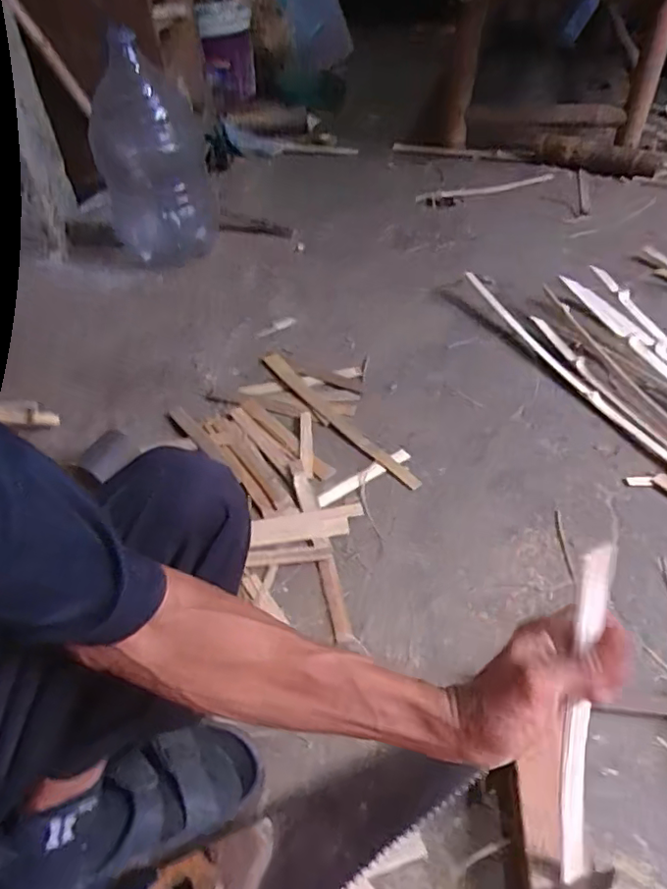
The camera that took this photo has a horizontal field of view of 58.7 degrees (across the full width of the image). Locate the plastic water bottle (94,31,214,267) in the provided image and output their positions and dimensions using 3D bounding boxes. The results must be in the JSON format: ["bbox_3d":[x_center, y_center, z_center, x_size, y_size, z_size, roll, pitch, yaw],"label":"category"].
[{"bbox_3d":[-0.406,-0.665,1.362,0.245,0.415,0.239,-19,46,-16],"label":"plastic water bottle"}]

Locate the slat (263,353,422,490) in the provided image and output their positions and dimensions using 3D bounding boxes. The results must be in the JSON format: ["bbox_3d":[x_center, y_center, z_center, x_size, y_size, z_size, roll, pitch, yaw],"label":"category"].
[{"bbox_3d":[-0.003,-0.049,0.984,0.031,0.013,0.404,-28,49,-24],"label":"slat"}]

